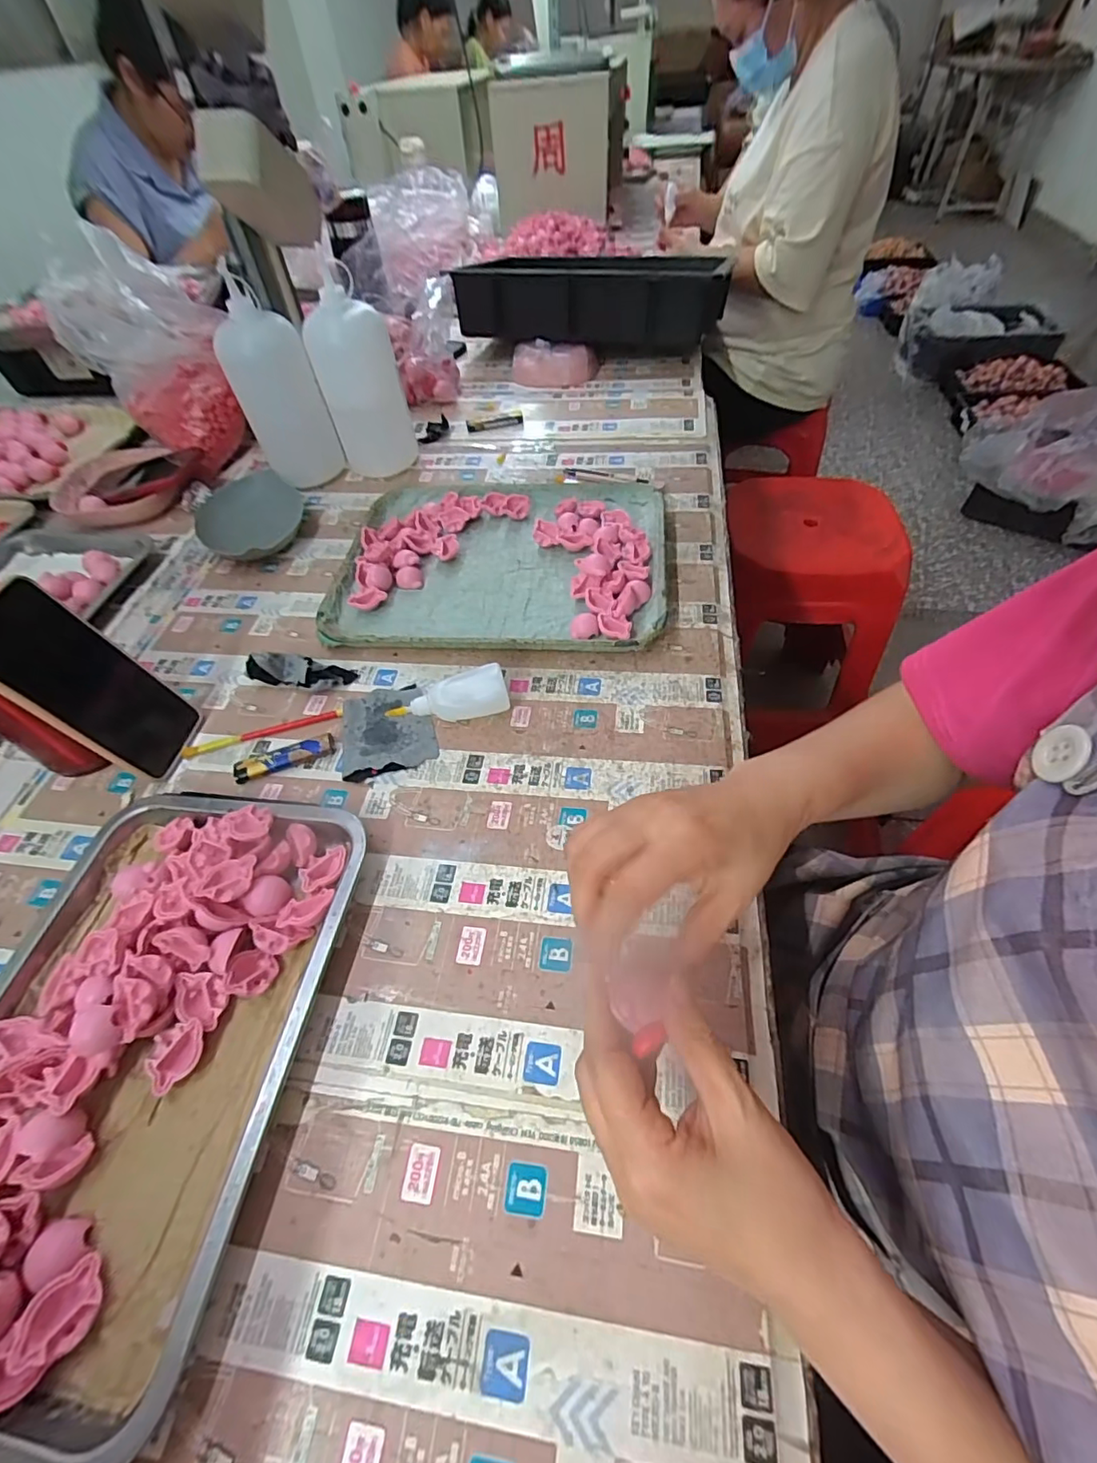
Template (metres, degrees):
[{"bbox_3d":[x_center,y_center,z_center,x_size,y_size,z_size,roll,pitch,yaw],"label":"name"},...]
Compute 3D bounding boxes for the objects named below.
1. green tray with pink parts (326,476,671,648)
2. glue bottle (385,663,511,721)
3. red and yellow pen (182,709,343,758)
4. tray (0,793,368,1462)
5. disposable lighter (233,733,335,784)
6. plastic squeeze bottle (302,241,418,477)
[{"bbox_3d":[-0.049,-0.188,0.586,0.337,0.029,0.263,3,53,6],"label":"green tray with pink parts"},{"bbox_3d":[-0.084,-0.024,0.469,0.098,0.028,0.039,-18,54,-10],"label":"glue bottle"},{"bbox_3d":[-0.252,0.000,0.482,0.137,0.006,0.011,-15,53,-8],"label":"red and yellow pen"},{"bbox_3d":[-0.256,0.179,0.324,0.222,0.035,0.309,4,53,7],"label":"tray"},{"bbox_3d":[-0.220,0.021,0.456,0.080,0.009,0.017,-18,54,-10],"label":"disposable lighter"},{"bbox_3d":[-0.232,-0.422,0.675,0.093,0.214,0.074,-5,53,0],"label":"plastic squeeze bottle"}]

